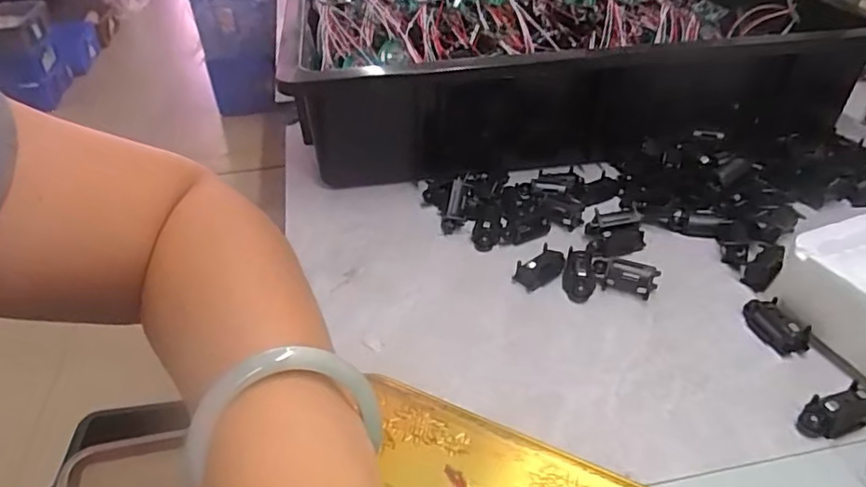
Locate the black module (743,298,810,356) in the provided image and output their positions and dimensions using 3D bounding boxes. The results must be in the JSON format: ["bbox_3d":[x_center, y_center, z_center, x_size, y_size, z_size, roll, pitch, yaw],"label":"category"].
[{"bbox_3d":[0.178,0.042,0.309,0.018,0.012,0.035,-12,38,-14],"label":"black module"}]

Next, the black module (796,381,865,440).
[{"bbox_3d":[0.181,0.075,0.264,0.034,0.013,0.015,-14,39,-16],"label":"black module"}]

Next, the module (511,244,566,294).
[{"bbox_3d":[0.064,0.014,0.351,0.017,0.013,0.033,30,47,35],"label":"module"}]

